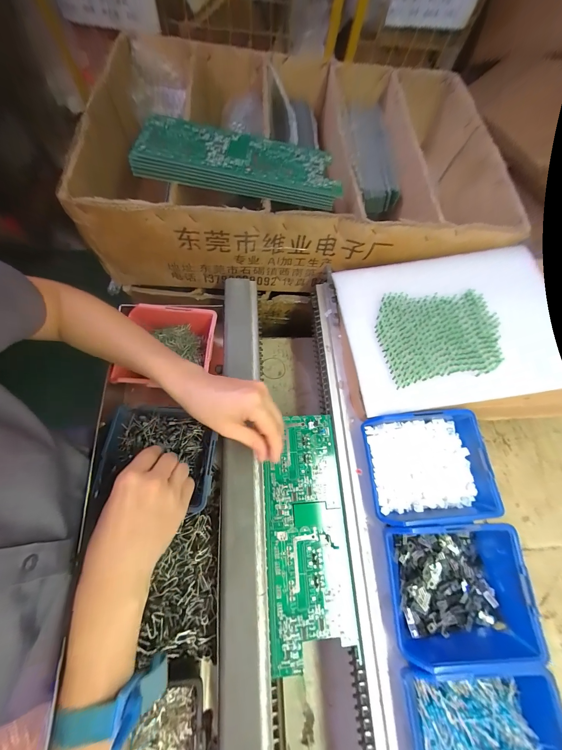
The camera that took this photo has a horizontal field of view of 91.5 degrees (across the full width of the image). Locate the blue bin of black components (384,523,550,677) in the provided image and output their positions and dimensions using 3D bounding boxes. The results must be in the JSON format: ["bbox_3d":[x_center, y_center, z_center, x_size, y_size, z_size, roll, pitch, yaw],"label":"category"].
[{"bbox_3d":[0.188,0.224,0.292,0.140,0.055,0.121,-1,69,-4],"label":"blue bin of black components"}]

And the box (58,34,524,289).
[{"bbox_3d":[0.033,-0.385,0.476,0.636,0.161,0.430,-1,70,-3],"label":"box"}]

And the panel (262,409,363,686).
[{"bbox_3d":[0.030,0.179,0.329,0.095,0.007,0.256,-3,70,-4],"label":"panel"}]

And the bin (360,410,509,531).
[{"bbox_3d":[0.169,0.108,0.329,0.129,0.050,0.118,-4,70,-5],"label":"bin"}]

